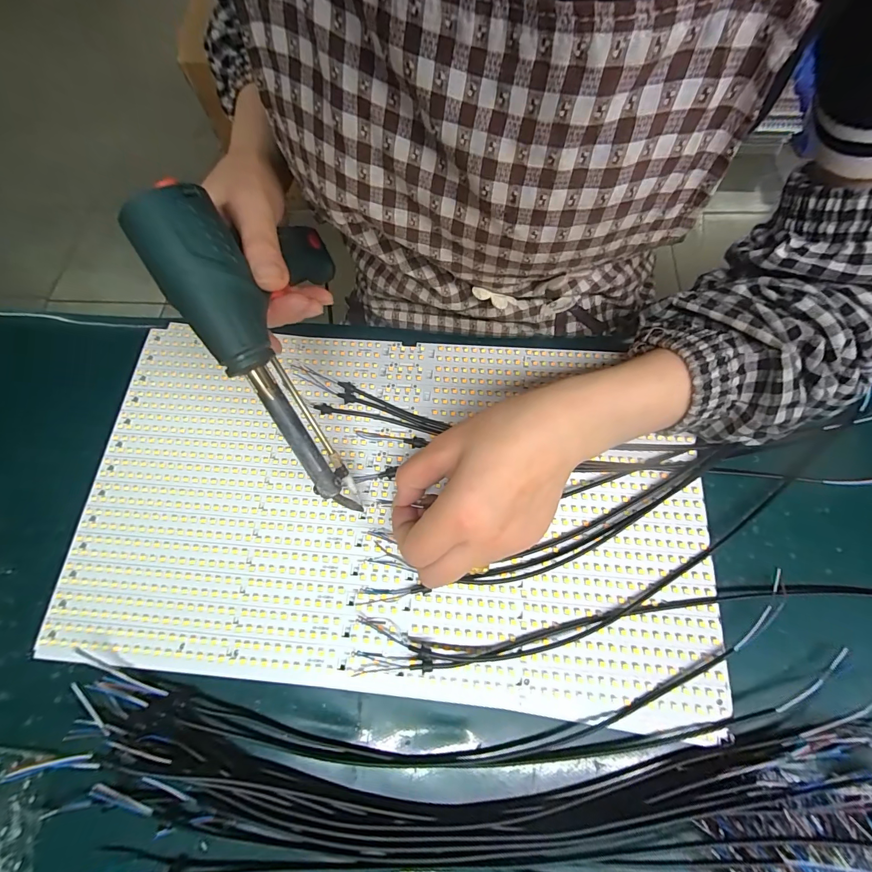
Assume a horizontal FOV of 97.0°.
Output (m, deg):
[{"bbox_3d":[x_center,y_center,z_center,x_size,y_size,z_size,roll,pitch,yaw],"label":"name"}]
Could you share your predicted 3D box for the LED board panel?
[{"bbox_3d":[-0.033,0.043,0.264,0.409,0.014,0.240,4,70,3],"label":"LED board panel"}]

